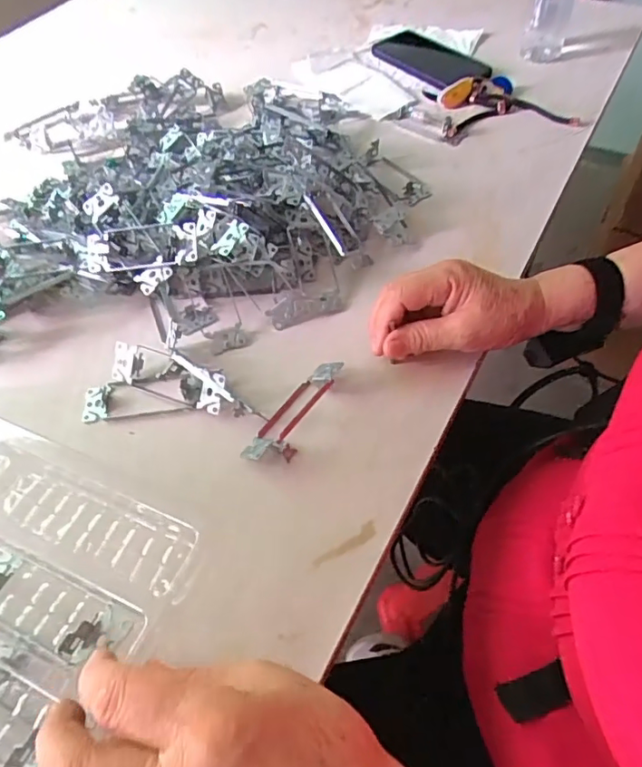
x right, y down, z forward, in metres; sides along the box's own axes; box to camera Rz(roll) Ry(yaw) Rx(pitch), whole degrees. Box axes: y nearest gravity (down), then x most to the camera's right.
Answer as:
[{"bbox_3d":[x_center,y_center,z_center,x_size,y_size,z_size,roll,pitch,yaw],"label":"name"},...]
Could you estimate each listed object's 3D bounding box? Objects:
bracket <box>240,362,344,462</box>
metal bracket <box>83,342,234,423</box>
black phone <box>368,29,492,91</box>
[{"bbox_3d":[-0.021,0.022,0.425,0.035,0.025,0.104,27,61,22],"label":"bracket"},{"bbox_3d":[-0.135,-0.003,0.443,0.128,0.036,0.057,-1,54,4],"label":"metal bracket"},{"bbox_3d":[0.151,-0.446,0.738,0.096,0.012,0.173,-37,59,-20],"label":"black phone"}]

